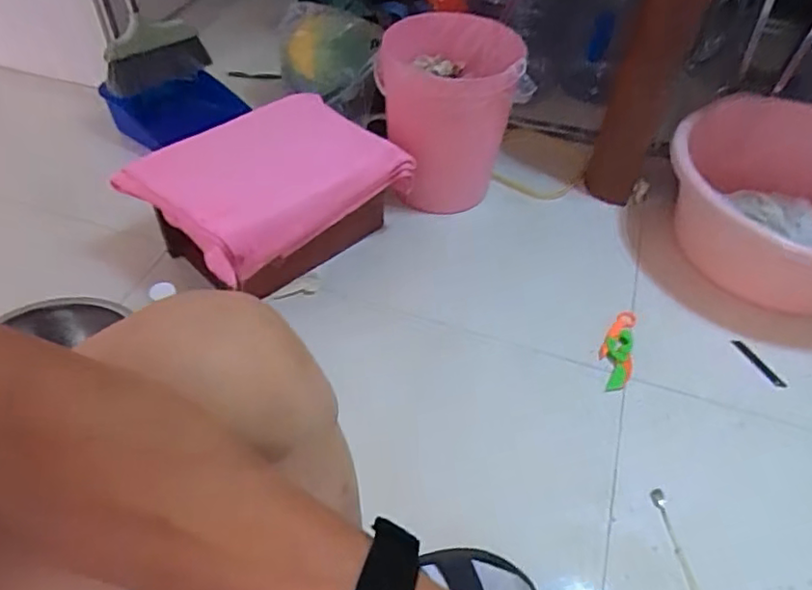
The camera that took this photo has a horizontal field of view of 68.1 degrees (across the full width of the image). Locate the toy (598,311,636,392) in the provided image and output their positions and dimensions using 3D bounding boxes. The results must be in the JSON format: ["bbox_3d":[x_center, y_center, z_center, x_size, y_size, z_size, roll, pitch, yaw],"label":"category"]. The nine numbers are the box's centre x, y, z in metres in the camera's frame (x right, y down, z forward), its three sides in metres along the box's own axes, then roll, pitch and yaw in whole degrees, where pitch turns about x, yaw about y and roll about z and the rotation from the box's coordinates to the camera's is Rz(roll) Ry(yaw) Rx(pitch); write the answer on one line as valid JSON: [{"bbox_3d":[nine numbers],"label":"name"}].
[{"bbox_3d":[0.349,0.089,0.993,0.052,0.014,0.169,16,49,9],"label":"toy"}]

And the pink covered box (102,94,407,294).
[{"bbox_3d":[-0.236,-0.164,1.076,0.295,0.196,0.382,37,56,25],"label":"pink covered box"}]

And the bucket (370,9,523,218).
[{"bbox_3d":[0.077,-0.325,1.160,0.245,0.323,0.222,2,48,-2],"label":"bucket"}]

